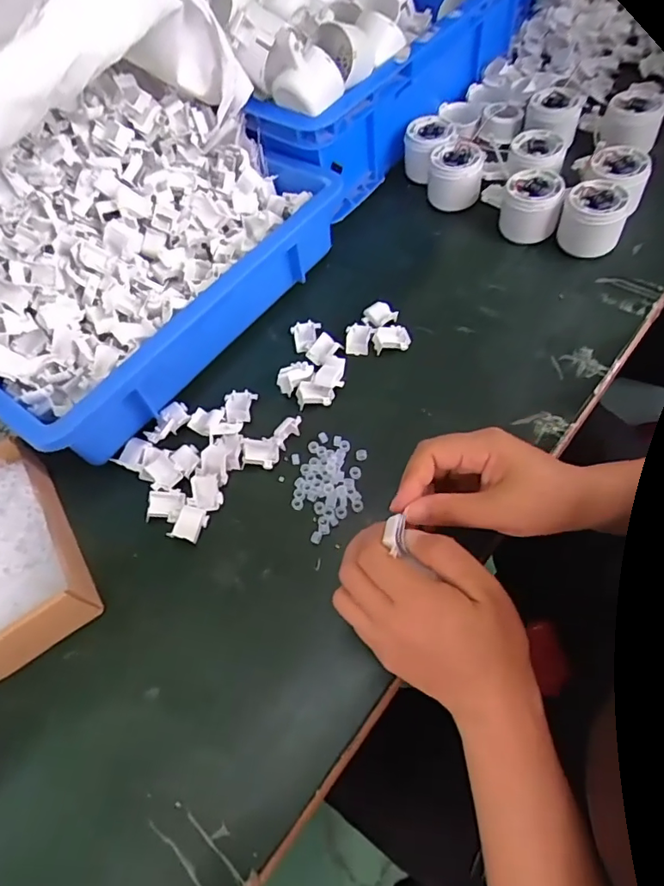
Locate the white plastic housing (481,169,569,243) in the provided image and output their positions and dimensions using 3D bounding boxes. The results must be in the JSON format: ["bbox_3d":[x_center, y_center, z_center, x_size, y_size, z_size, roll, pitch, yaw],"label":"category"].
[{"bbox_3d":[0.197,-0.251,0.552,0.071,0.045,0.065,6,62,7],"label":"white plastic housing"}]

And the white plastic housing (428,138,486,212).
[{"bbox_3d":[0.140,-0.303,0.601,0.059,0.049,0.063,7,61,11],"label":"white plastic housing"}]

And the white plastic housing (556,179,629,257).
[{"bbox_3d":[0.259,-0.226,0.534,0.063,0.050,0.064,17,64,13],"label":"white plastic housing"}]

